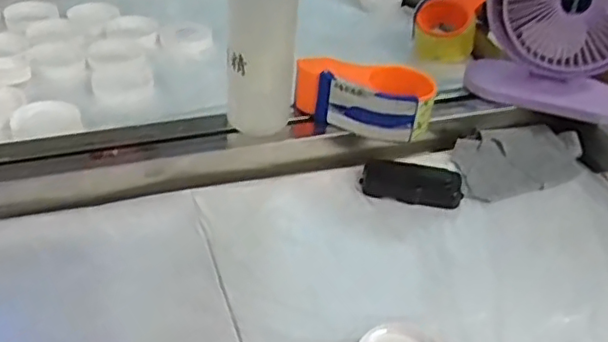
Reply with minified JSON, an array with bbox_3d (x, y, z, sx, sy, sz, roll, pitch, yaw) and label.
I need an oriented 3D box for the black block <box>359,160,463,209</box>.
[{"bbox_3d":[0.120,0.011,0.698,0.107,0.018,0.047,7,38,0],"label":"black block"}]

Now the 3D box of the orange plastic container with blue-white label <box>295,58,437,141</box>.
[{"bbox_3d":[0.066,-0.084,0.715,0.158,0.071,0.070,14,37,11],"label":"orange plastic container with blue-white label"}]

